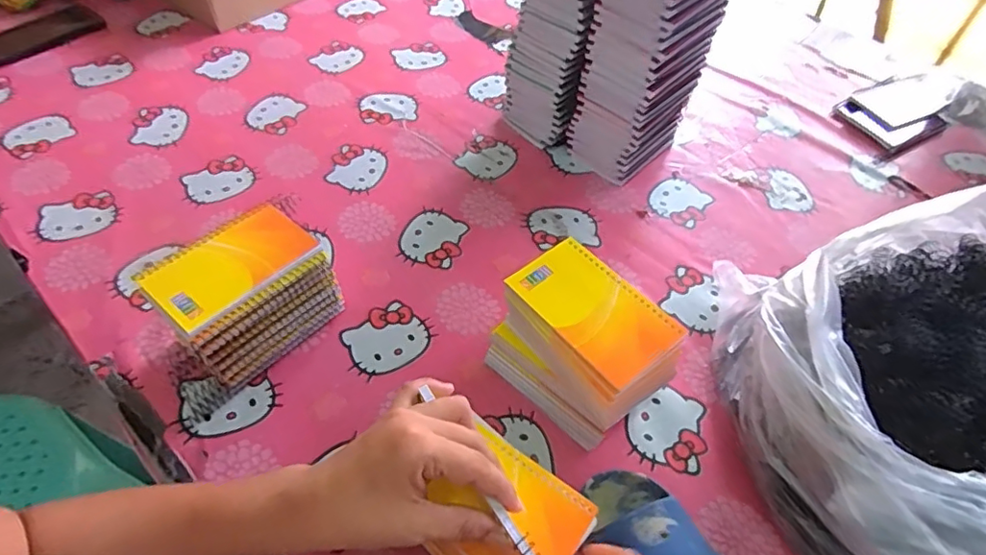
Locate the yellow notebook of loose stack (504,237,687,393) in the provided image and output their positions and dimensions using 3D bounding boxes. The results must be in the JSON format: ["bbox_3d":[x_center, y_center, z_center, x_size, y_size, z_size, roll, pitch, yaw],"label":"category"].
[{"bbox_3d":[0.082,0.025,0.464,0.084,0.011,0.130,-34,60,-26],"label":"yellow notebook of loose stack"}]

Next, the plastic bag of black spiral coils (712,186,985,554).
[{"bbox_3d":[0.382,0.102,0.462,0.342,0.168,0.326,8,51,1],"label":"plastic bag of black spiral coils"}]

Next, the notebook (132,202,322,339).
[{"bbox_3d":[-0.227,-0.013,0.494,0.085,0.009,0.131,36,58,23],"label":"notebook"}]

